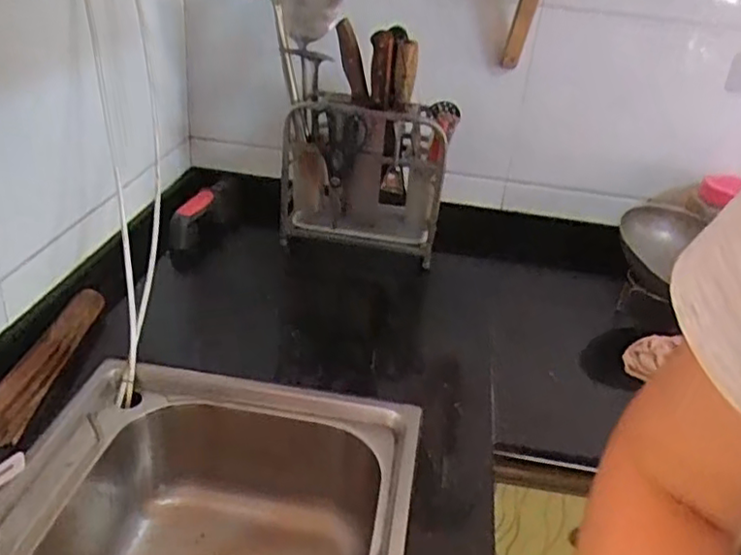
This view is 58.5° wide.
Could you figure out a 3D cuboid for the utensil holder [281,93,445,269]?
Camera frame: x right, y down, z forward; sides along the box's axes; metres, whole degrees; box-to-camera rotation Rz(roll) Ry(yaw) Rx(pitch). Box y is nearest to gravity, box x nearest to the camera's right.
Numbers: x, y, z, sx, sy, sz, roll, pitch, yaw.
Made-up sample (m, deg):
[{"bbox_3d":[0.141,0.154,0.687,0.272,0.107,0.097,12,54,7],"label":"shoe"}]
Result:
[{"bbox_3d":[-0.006,-0.160,1.070,0.257,0.231,0.121,-3,30,-15],"label":"utensil holder"}]

